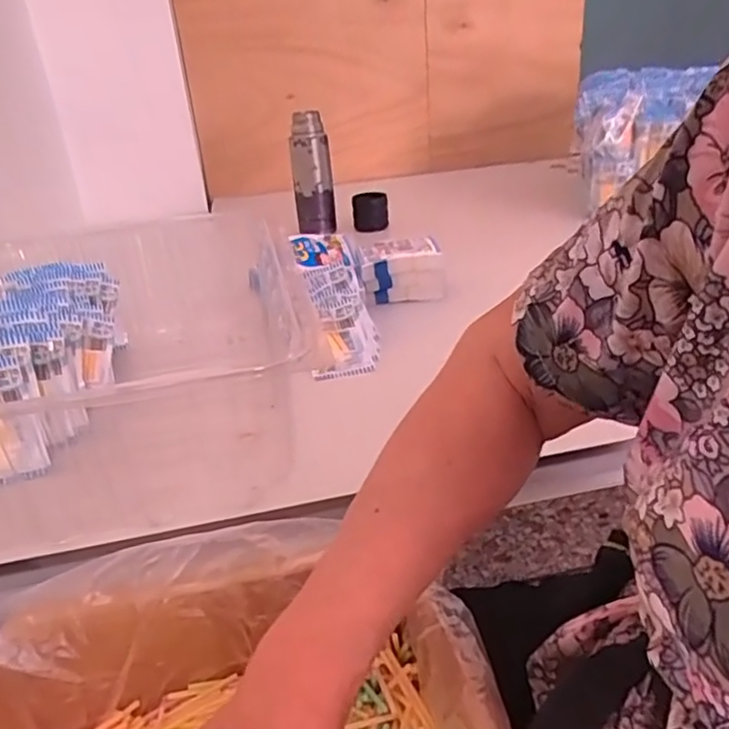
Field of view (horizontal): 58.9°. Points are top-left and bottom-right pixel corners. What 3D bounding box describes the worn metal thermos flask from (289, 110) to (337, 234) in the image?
[{"bbox_3d":[-0.090,-0.329,1.126,0.068,0.205,0.060,-5,27,-1],"label":"worn metal thermos flask"}]

